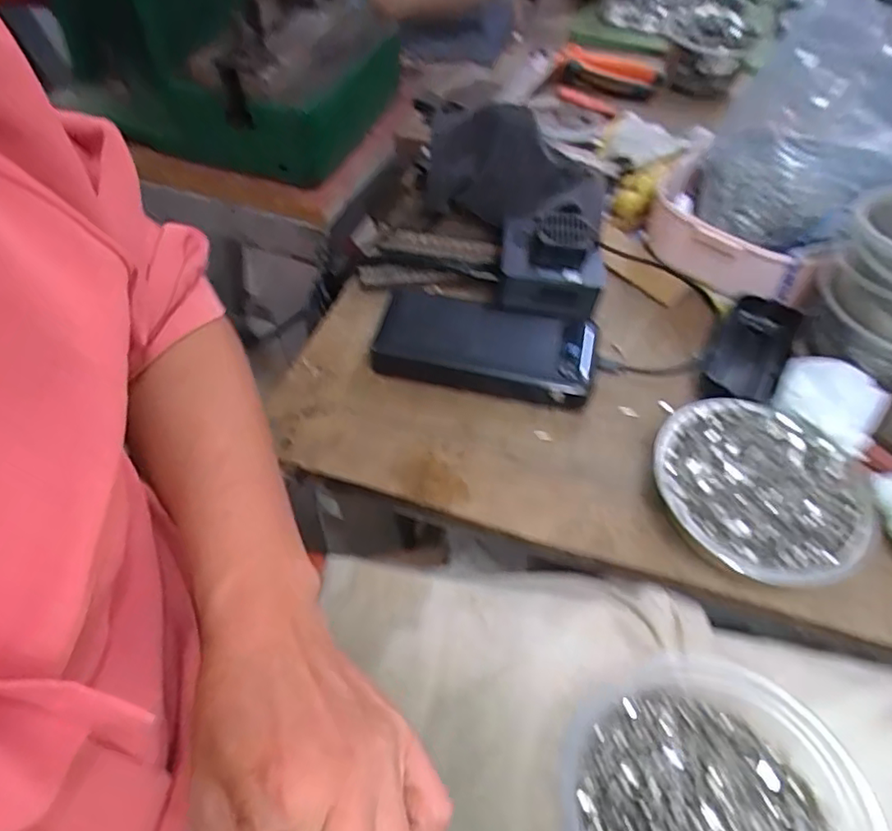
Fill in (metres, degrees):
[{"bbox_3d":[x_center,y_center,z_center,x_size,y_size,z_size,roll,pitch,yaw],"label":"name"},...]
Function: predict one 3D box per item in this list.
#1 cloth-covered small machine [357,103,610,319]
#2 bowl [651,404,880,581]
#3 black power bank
[{"bbox_3d":[0.037,-0.172,0.488,0.186,0.065,0.176,9,54,4],"label":"cloth-covered small machine"},{"bbox_3d":[0.190,0.044,0.377,0.126,0.030,0.115,1,54,-1],"label":"bowl"},{"bbox_3d":[0.027,-0.051,0.444,0.152,0.026,0.070,12,55,7],"label":"black power bank"}]

